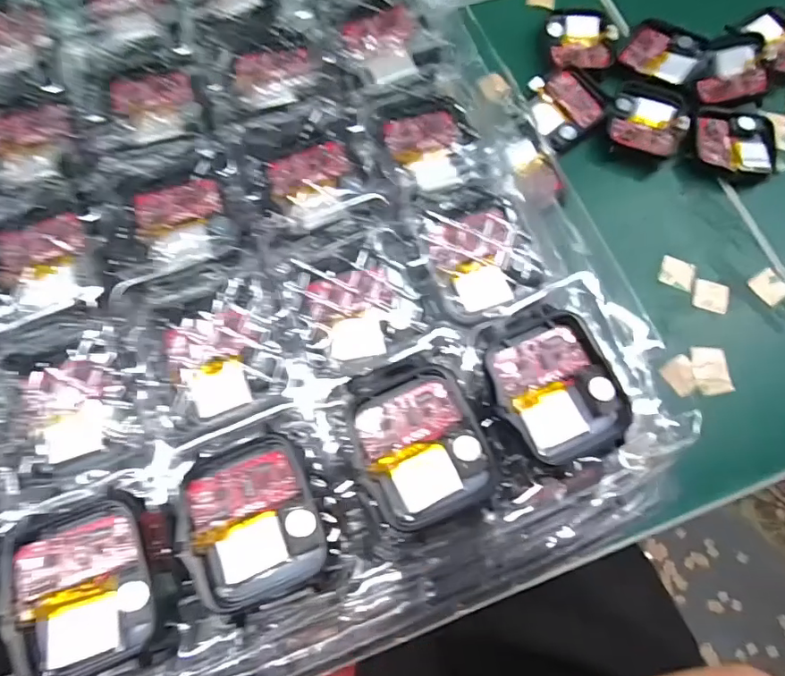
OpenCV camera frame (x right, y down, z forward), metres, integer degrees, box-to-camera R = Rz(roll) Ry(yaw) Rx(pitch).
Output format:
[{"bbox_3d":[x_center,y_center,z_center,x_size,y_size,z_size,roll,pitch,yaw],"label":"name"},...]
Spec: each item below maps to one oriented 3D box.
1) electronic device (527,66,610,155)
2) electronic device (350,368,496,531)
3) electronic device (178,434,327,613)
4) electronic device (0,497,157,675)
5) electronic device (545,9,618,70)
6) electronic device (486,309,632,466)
[{"bbox_3d":[0.092,-0.123,0.269,0.036,0.007,0.039,-30,75,-10],"label":"electronic device"},{"bbox_3d":[0.008,0.032,0.153,0.035,0.006,0.043,-22,74,-8],"label":"electronic device"},{"bbox_3d":[-0.041,0.052,0.147,0.037,0.007,0.043,-19,73,-7],"label":"electronic device"},{"bbox_3d":[-0.087,0.071,0.145,0.037,0.011,0.044,-21,74,-7],"label":"electronic device"},{"bbox_3d":[0.105,-0.167,0.284,0.035,0.007,0.042,1,72,0],"label":"electronic device"},{"bbox_3d":[0.051,0.016,0.158,0.038,0.007,0.043,-25,74,-8],"label":"electronic device"}]

